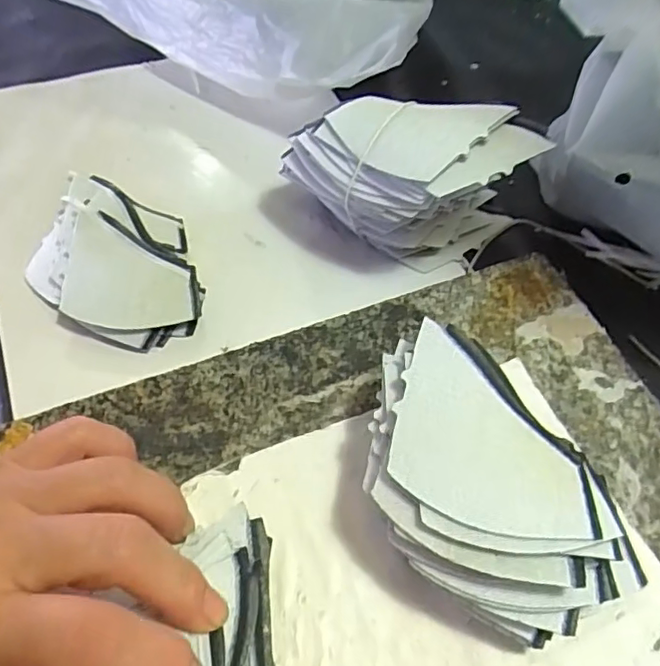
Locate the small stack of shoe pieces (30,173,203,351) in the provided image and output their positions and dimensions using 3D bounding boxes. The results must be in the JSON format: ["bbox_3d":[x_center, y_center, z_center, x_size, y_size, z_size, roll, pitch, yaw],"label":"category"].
[{"bbox_3d":[-0.132,-0.049,0.339,0.085,0.022,0.139,-22,60,-13],"label":"small stack of shoe pieces"}]

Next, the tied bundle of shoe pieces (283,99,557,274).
[{"bbox_3d":[0.040,-0.080,0.324,0.130,0.086,0.054,3,58,2],"label":"tied bundle of shoe pieces"}]

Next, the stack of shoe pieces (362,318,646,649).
[{"bbox_3d":[0.053,0.058,0.222,0.076,0.051,0.116,-27,62,-16],"label":"stack of shoe pieces"}]

